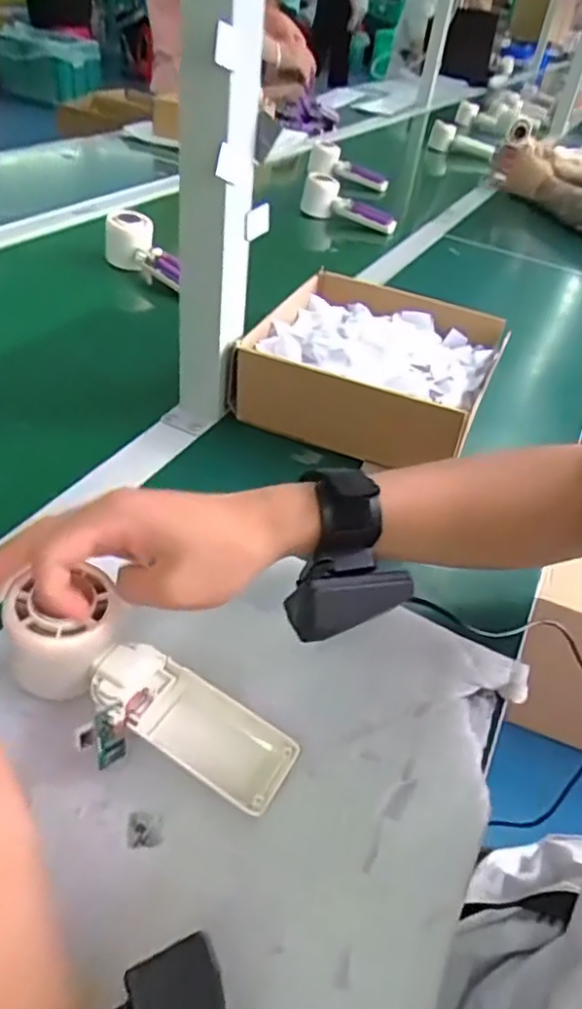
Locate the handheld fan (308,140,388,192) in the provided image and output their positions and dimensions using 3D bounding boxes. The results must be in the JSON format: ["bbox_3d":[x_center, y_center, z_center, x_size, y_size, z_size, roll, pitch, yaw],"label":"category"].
[{"bbox_3d":[0.116,-0.668,1.261,0.162,0.056,0.050,20,36,-4],"label":"handheld fan"}]

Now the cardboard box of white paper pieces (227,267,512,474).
[{"bbox_3d":[0.076,-0.129,0.593,0.208,0.074,0.219,20,42,12],"label":"cardboard box of white paper pieces"}]

